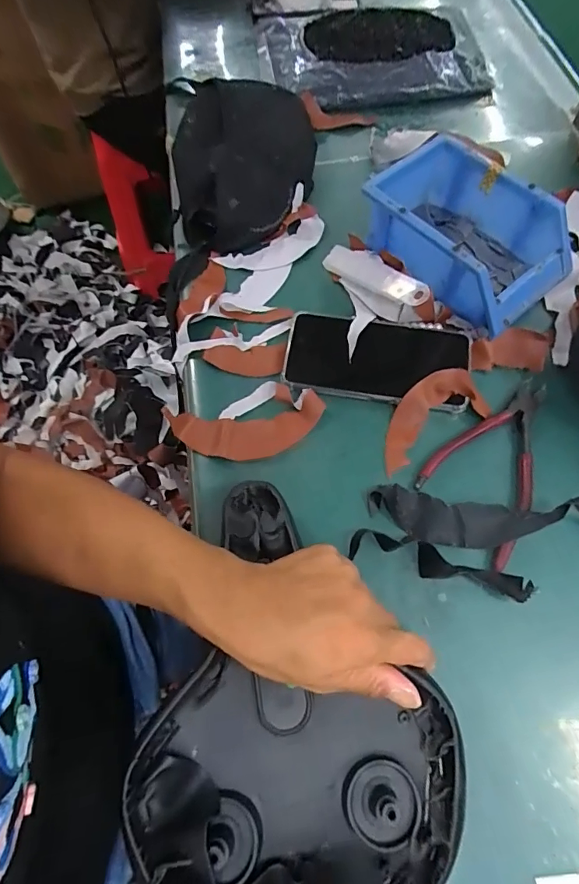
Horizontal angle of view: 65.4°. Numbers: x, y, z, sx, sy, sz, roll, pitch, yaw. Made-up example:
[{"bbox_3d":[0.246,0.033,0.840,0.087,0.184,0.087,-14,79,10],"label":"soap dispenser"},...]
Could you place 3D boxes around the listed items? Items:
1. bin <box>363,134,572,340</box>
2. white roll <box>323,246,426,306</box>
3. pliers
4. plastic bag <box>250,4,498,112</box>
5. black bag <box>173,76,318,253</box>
[{"bbox_3d":[0.166,-0.193,0.428,0.121,0.071,0.177,-39,71,-15],"label":"bin"},{"bbox_3d":[0.085,-0.160,0.433,0.030,0.017,0.127,-36,52,-14],"label":"white roll"},{"bbox_3d":[0.184,0.015,0.367,0.152,0.013,0.094,-38,70,-14],"label":"pliers"},{"bbox_3d":[0.109,-0.535,0.605,0.281,0.029,0.225,-7,66,-2],"label":"plastic bag"},{"bbox_3d":[-0.049,-0.329,0.504,0.153,0.054,0.274,-3,66,0],"label":"black bag"}]

